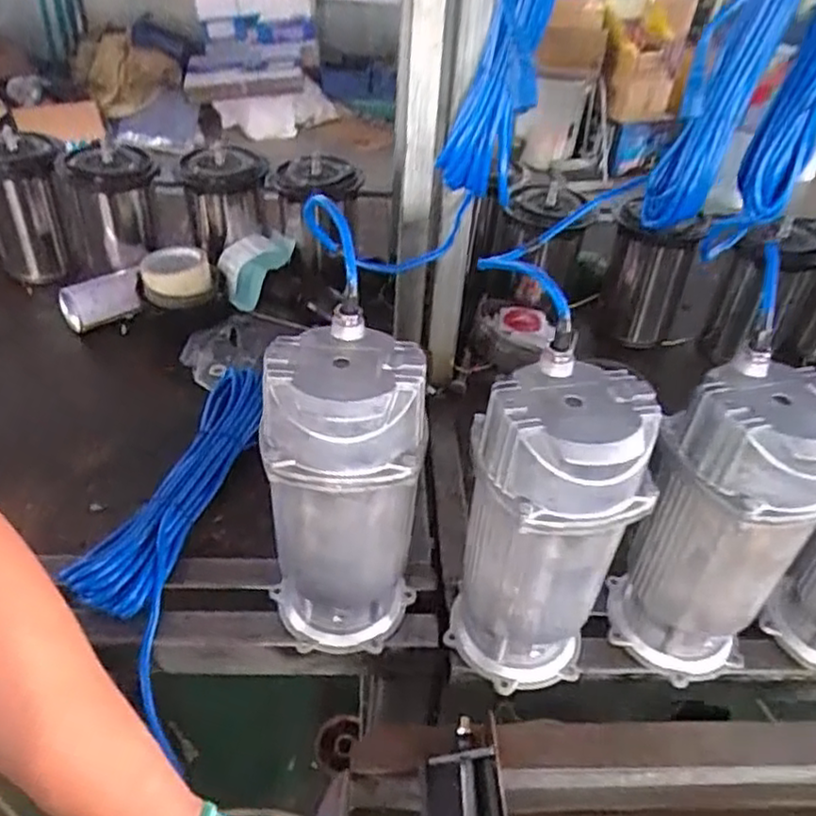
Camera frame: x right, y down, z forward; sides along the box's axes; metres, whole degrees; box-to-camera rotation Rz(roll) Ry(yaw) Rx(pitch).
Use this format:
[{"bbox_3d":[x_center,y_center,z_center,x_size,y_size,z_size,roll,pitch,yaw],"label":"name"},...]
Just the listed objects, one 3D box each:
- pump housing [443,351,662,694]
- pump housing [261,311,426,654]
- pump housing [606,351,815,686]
[{"bbox_3d":[0.111,0.113,0.603,0.139,0.292,0.118,15,41,12],"label":"pump housing"},{"bbox_3d":[-0.057,0.082,0.617,0.126,0.295,0.114,-1,40,-7],"label":"pump housing"},{"bbox_3d":[0.275,0.107,0.627,0.121,0.293,0.123,-14,43,-22],"label":"pump housing"}]

